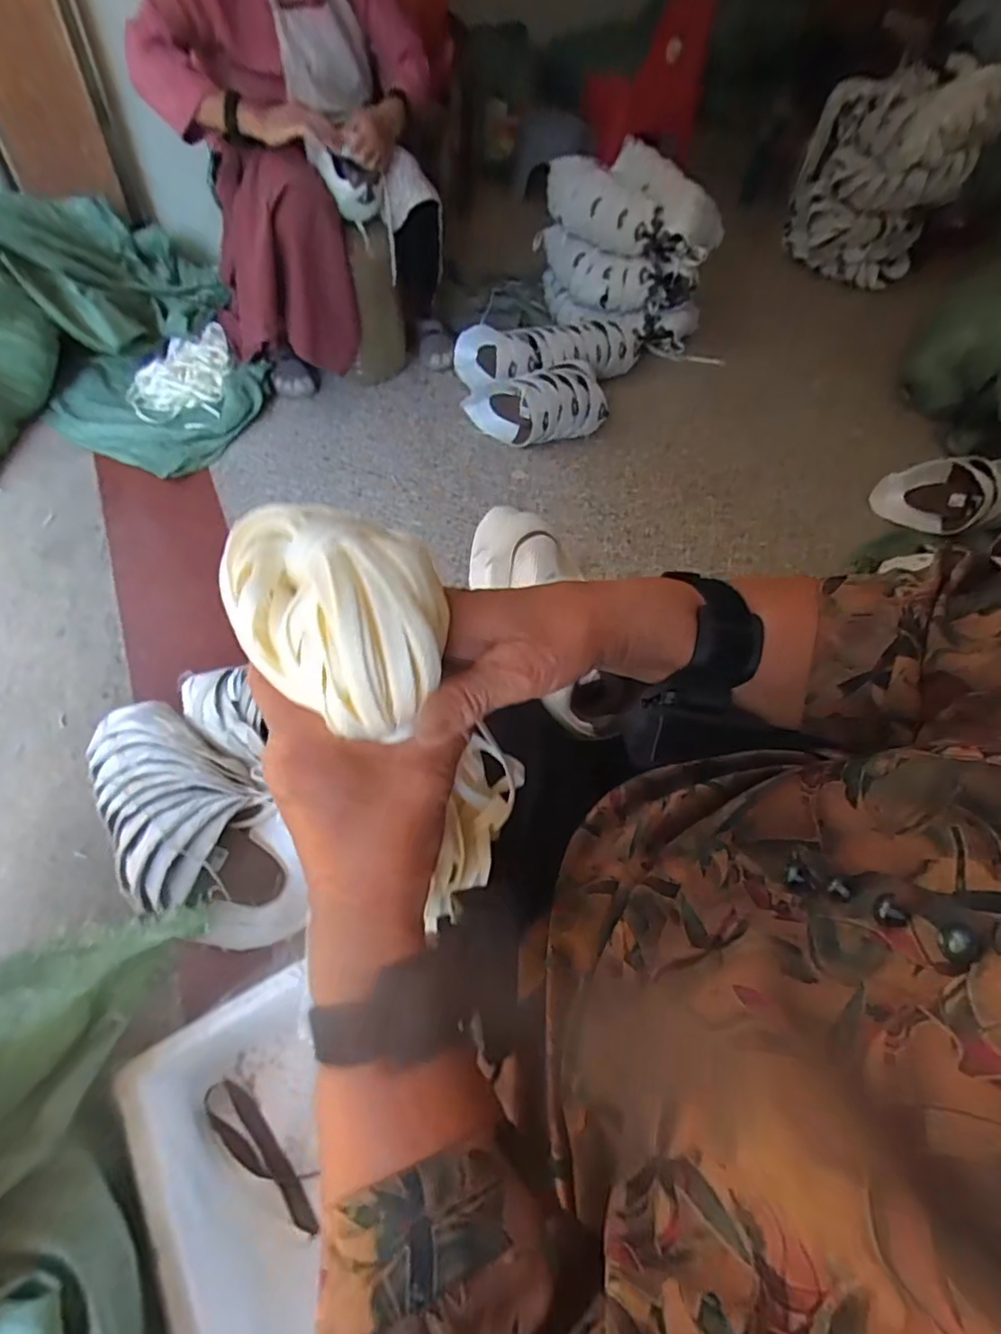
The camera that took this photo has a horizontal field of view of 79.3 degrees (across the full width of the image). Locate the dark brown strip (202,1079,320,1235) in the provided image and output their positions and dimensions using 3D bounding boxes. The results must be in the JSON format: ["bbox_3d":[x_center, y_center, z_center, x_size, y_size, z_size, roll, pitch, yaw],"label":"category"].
[{"bbox_3d":[-0.252,0.519,0.647,0.173,0.008,0.040,39,48,11],"label":"dark brown strip"}]

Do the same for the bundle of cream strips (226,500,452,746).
[{"bbox_3d":[-0.063,-0.017,0.247,0.082,0.070,0.066,28,61,15],"label":"bundle of cream strips"}]

